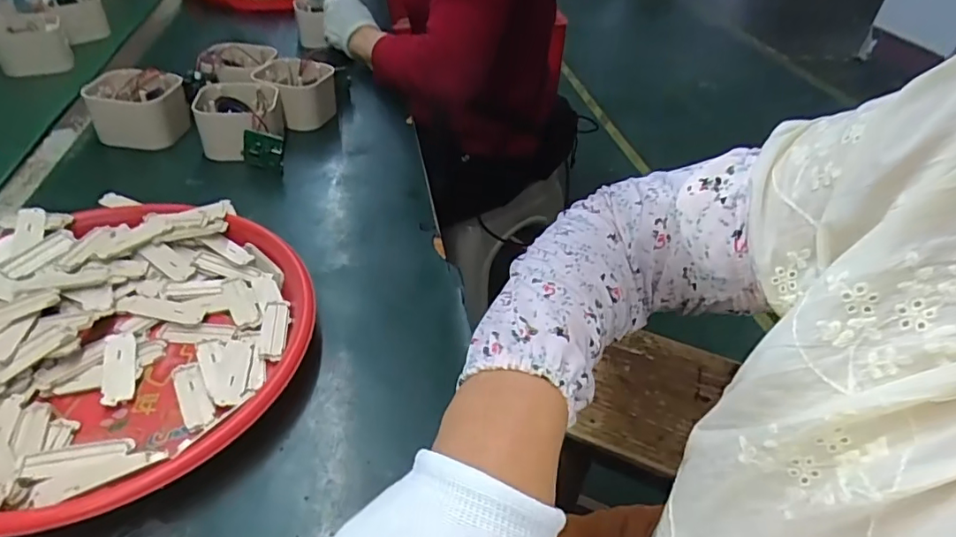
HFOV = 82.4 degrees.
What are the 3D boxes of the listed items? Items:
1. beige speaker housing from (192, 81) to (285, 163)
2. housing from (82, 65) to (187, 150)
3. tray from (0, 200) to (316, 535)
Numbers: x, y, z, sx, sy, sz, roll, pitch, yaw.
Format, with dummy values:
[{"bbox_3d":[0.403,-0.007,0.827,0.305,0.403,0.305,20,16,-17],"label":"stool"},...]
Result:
[{"bbox_3d":[-0.279,-0.168,0.645,0.091,0.068,0.102,-8,42,-15],"label":"beige speaker housing"},{"bbox_3d":[-0.397,-0.187,0.647,0.098,0.064,0.089,-7,42,-13],"label":"housing"},{"bbox_3d":[-0.275,0.050,0.401,0.277,0.040,0.283,3,40,-2],"label":"tray"}]

